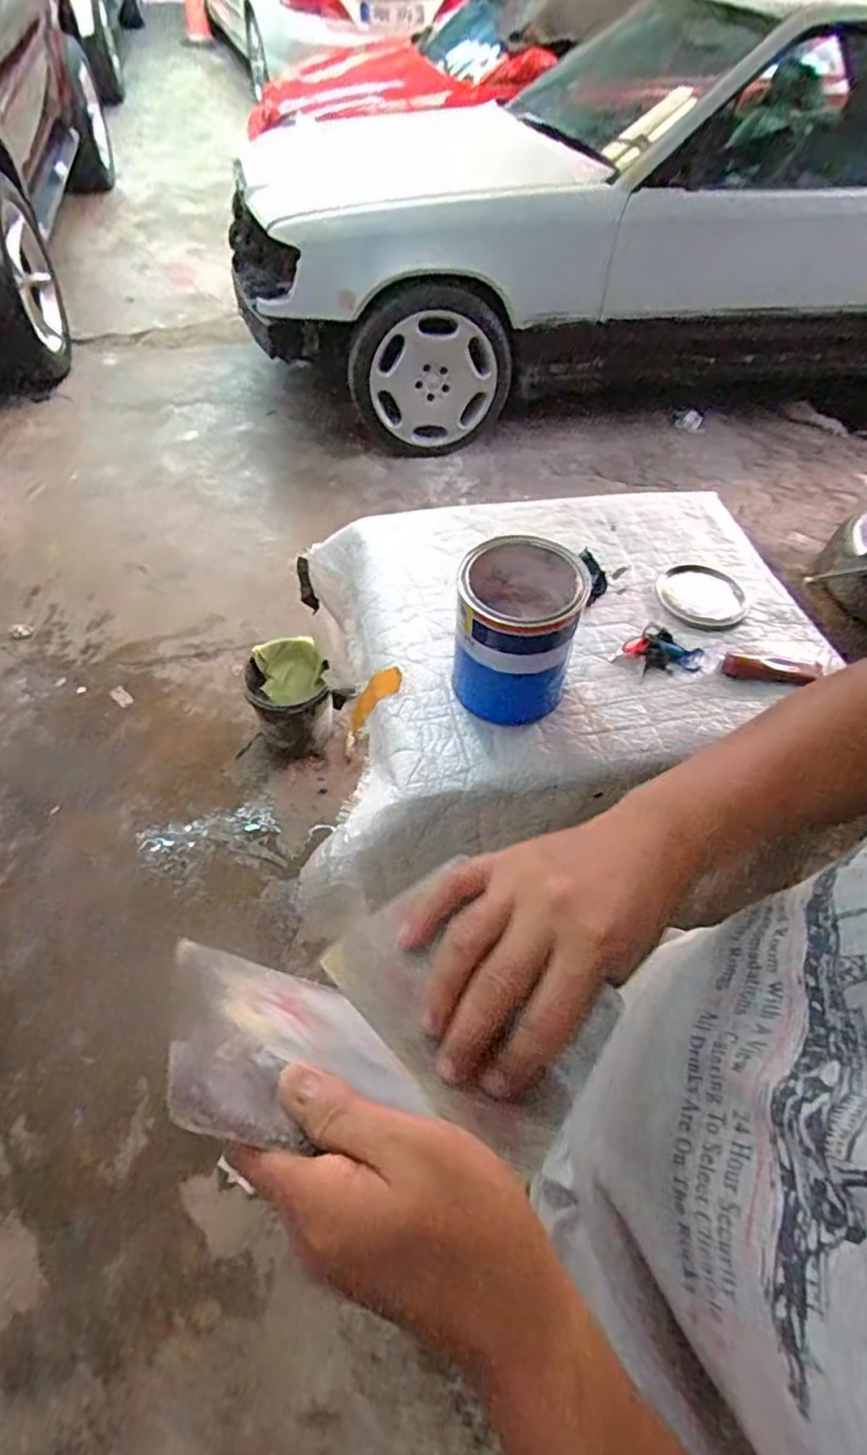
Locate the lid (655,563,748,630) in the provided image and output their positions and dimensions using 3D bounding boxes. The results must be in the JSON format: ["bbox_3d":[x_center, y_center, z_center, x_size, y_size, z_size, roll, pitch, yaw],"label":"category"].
[{"bbox_3d":[0.458,-0.225,1.104,0.146,0.010,0.155,1,53,-1],"label":"lid"}]

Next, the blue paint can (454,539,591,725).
[{"bbox_3d":[0.111,-0.127,0.884,0.157,0.195,0.149,1,53,-1],"label":"blue paint can"}]

